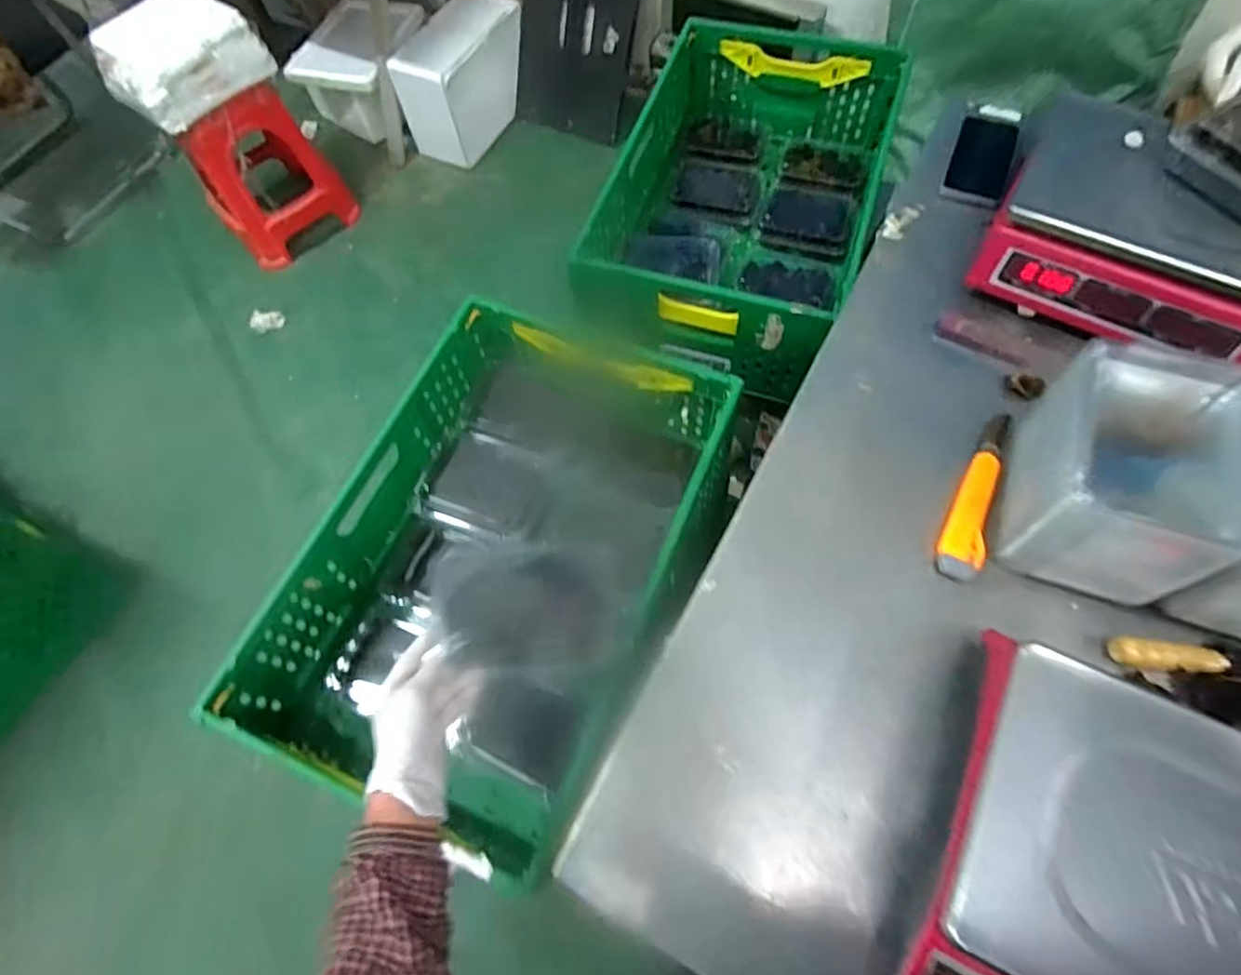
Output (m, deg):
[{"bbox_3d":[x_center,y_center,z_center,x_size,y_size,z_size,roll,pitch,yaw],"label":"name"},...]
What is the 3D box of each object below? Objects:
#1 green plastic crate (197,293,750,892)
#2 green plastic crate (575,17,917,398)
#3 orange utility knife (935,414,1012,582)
[{"bbox_3d":[-0.137,0.093,0.811,0.416,0.209,0.606,22,68,12],"label":"green plastic crate"},{"bbox_3d":[0.219,-0.510,1.109,0.406,0.226,0.692,16,67,10],"label":"green plastic crate"},{"bbox_3d":[0.368,0.003,0.653,0.041,0.018,0.204,20,68,12],"label":"orange utility knife"}]

